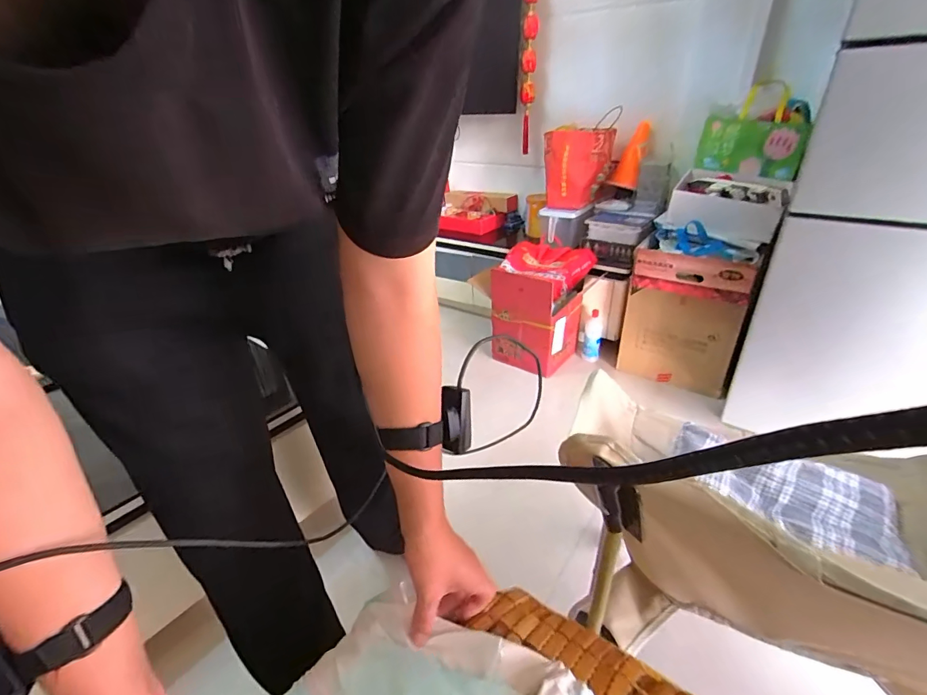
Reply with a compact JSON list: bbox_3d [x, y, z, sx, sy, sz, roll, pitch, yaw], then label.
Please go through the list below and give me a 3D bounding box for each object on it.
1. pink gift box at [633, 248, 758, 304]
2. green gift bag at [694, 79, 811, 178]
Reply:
[{"bbox_3d":[0.741,-0.240,1.419,0.348,0.127,0.115,15,34,29],"label":"pink gift box"},{"bbox_3d":[0.972,-0.726,1.457,0.309,0.263,0.106,15,35,29],"label":"green gift bag"}]

